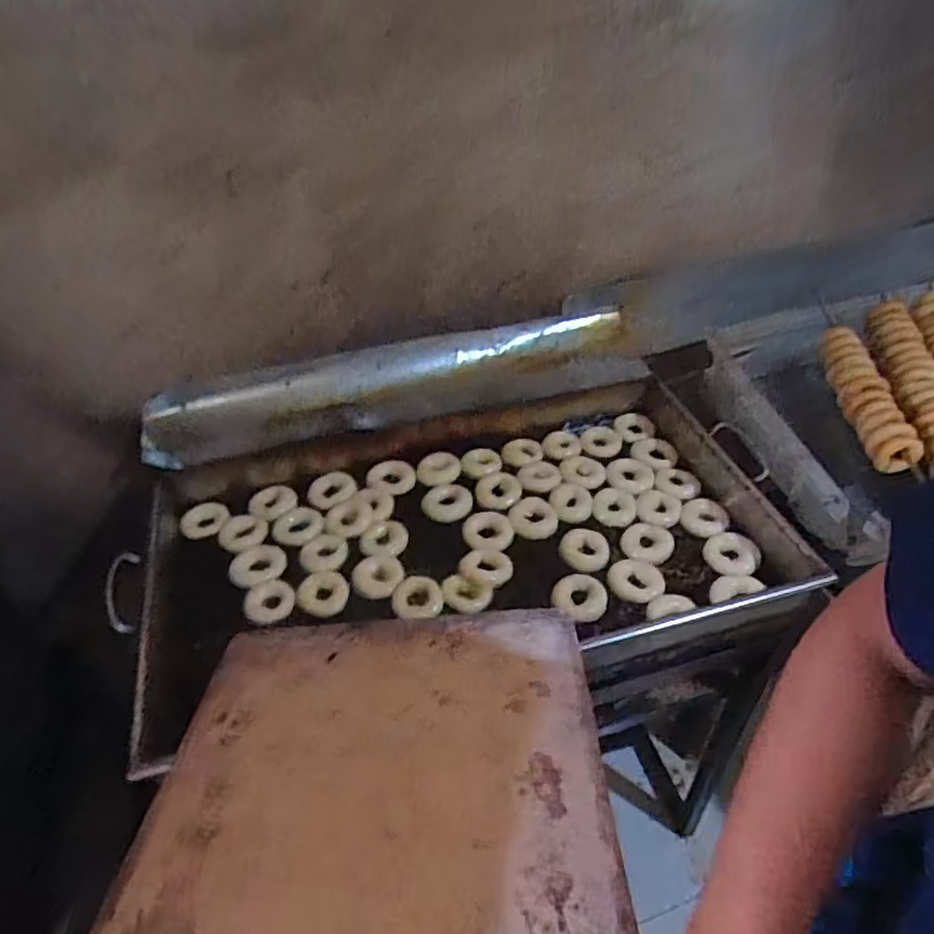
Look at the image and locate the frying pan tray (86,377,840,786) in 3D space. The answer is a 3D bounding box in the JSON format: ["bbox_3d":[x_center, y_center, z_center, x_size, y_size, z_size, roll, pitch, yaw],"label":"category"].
[{"bbox_3d":[-0.019,0.097,0.947,0.937,0.137,0.490,-11,43,-12],"label":"frying pan tray"}]

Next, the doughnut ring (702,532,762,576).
[{"bbox_3d":[0.379,0.124,0.947,0.074,0.017,0.077,0,42,0],"label":"doughnut ring"}]

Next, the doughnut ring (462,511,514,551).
[{"bbox_3d":[0.031,0.094,0.982,0.075,0.016,0.070,0,42,0],"label":"doughnut ring"}]

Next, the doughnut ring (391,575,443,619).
[{"bbox_3d":[-0.069,0.179,0.908,0.070,0.016,0.065,0,42,0],"label":"doughnut ring"}]

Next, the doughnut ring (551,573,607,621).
[{"bbox_3d":[0.150,0.181,0.901,0.074,0.032,0.068,0,42,0],"label":"doughnut ring"}]

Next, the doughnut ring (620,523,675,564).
[{"bbox_3d":[0.267,0.110,0.977,0.073,0.013,0.074,0,42,0],"label":"doughnut ring"}]

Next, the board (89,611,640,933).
[{"bbox_3d":[-0.083,0.328,0.551,0.413,0.014,0.587,-4,26,2],"label":"board"}]

